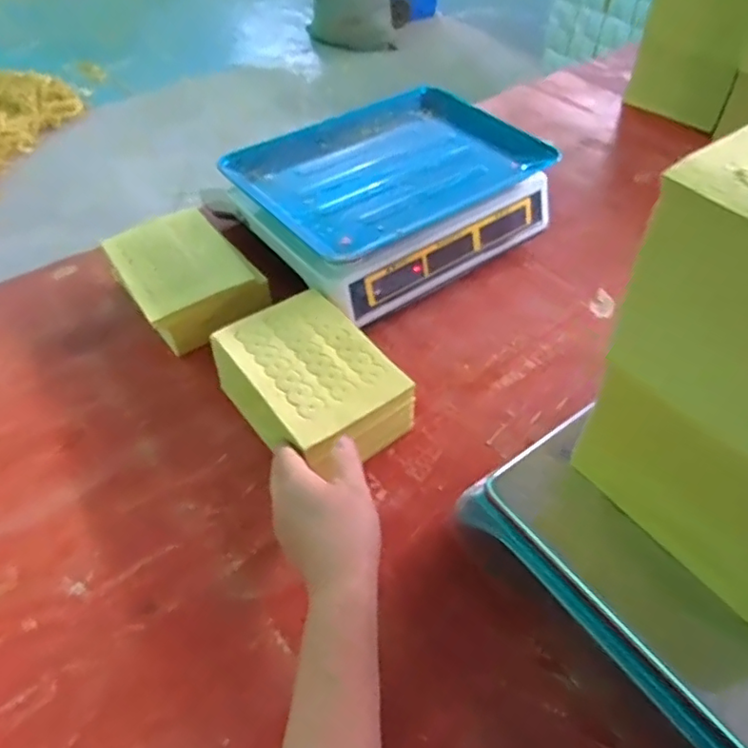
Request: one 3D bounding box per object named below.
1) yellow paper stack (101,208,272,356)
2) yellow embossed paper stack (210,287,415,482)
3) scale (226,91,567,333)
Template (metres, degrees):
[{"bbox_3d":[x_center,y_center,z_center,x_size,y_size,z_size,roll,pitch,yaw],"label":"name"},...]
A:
[{"bbox_3d":[-0.203,-0.101,0.654,0.121,0.063,0.167,-28,55,-23],"label":"yellow paper stack"},{"bbox_3d":[-0.055,0.016,0.528,0.122,0.068,0.174,-32,56,-25],"label":"yellow embossed paper stack"},{"bbox_3d":[0.015,-0.205,0.704,0.312,0.120,0.249,-29,55,-23],"label":"scale"}]

